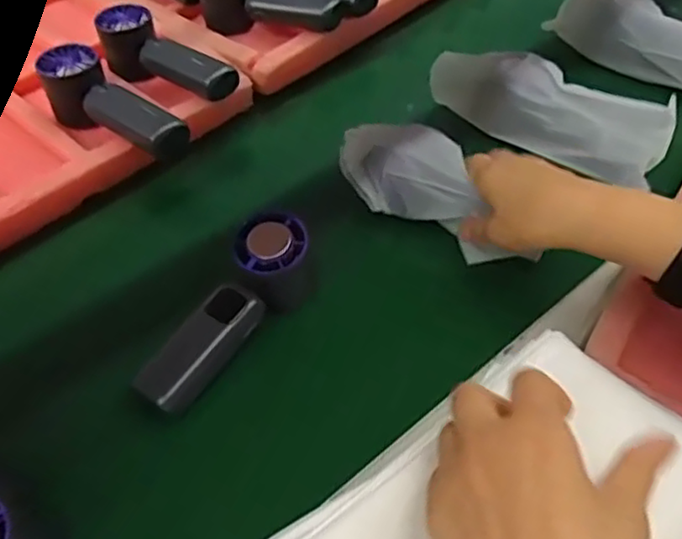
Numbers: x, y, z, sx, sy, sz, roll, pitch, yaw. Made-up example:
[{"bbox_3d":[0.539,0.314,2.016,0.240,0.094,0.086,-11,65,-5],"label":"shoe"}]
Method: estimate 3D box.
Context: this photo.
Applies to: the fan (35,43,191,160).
[{"bbox_3d":[-0.197,-0.139,0.585,0.152,0.047,0.055,32,55,12],"label":"fan"}]

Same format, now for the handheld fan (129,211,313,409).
[{"bbox_3d":[-0.073,0.025,0.445,0.041,0.054,0.148,25,53,23],"label":"handheld fan"}]

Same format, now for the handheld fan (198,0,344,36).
[{"bbox_3d":[-0.073,-0.277,0.686,0.153,0.044,0.056,7,48,8],"label":"handheld fan"}]

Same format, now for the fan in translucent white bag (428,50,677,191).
[{"bbox_3d":[0.177,-0.143,0.585,0.206,0.051,0.070,25,53,23],"label":"fan in translucent white bag"}]

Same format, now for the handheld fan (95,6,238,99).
[{"bbox_3d":[-0.165,-0.199,0.619,0.145,0.046,0.056,31,56,27],"label":"handheld fan"}]

